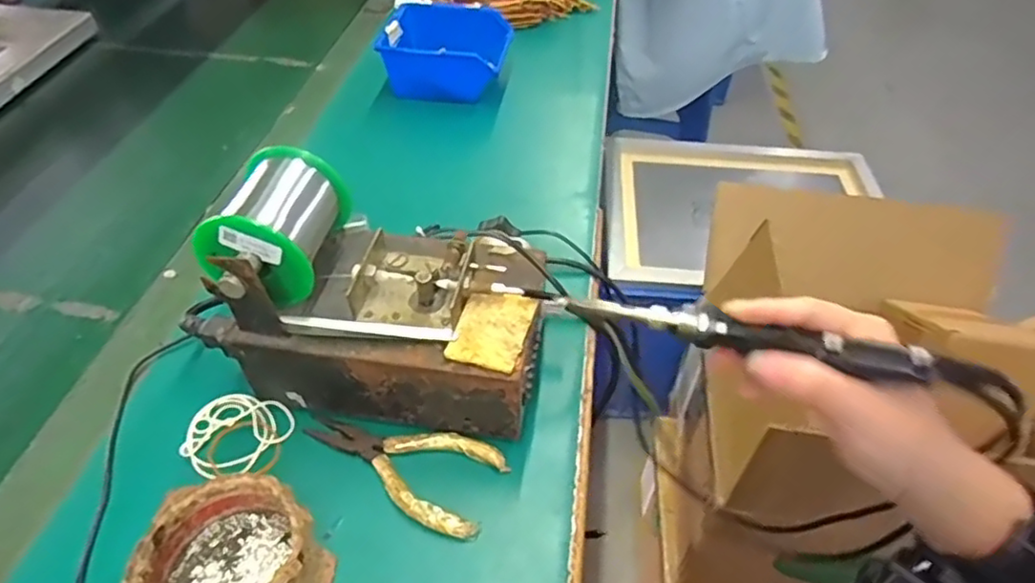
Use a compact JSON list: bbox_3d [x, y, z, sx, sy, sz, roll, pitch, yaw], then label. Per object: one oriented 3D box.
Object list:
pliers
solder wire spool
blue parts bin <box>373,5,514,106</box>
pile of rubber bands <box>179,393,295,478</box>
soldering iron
[{"bbox_3d":[-0.073,0.103,0.394,0.125,0.008,0.060,19,48,16],"label":"pliers"},{"bbox_3d":[-0.147,-0.038,0.390,0.067,0.059,0.094,7,46,5],"label":"solder wire spool"},{"bbox_3d":[-0.079,-0.278,0.735,0.136,0.059,0.125,6,46,4],"label":"blue parts bin"},{"bbox_3d":[-0.182,0.093,0.411,0.065,0.004,0.057,9,46,7],"label":"pile of rubber bands"},{"bbox_3d":[0.108,0.018,0.318,0.181,0.021,0.020,10,47,6],"label":"soldering iron"}]

